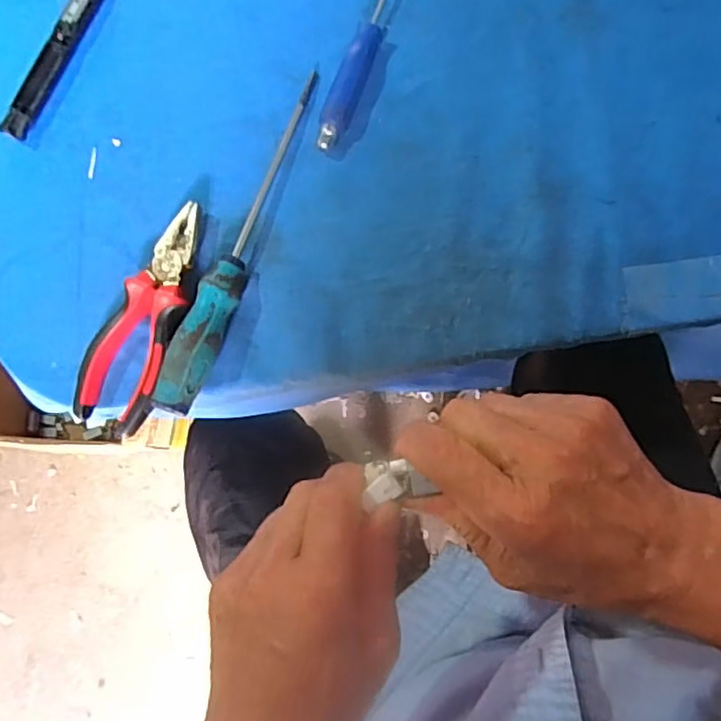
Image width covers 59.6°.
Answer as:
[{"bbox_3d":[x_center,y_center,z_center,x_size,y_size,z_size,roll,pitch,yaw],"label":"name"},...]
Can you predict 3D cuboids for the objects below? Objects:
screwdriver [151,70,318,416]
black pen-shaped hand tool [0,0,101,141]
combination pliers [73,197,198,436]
[{"bbox_3d":[-0.079,-0.083,0.416,0.025,0.030,0.243,18,84,11],"label":"screwdriver"},{"bbox_3d":[-0.220,-0.244,0.469,0.021,0.014,0.173,26,86,8],"label":"black pen-shaped hand tool"},{"bbox_3d":[-0.141,-0.028,0.425,0.053,0.024,0.155,24,85,8],"label":"combination pliers"}]

